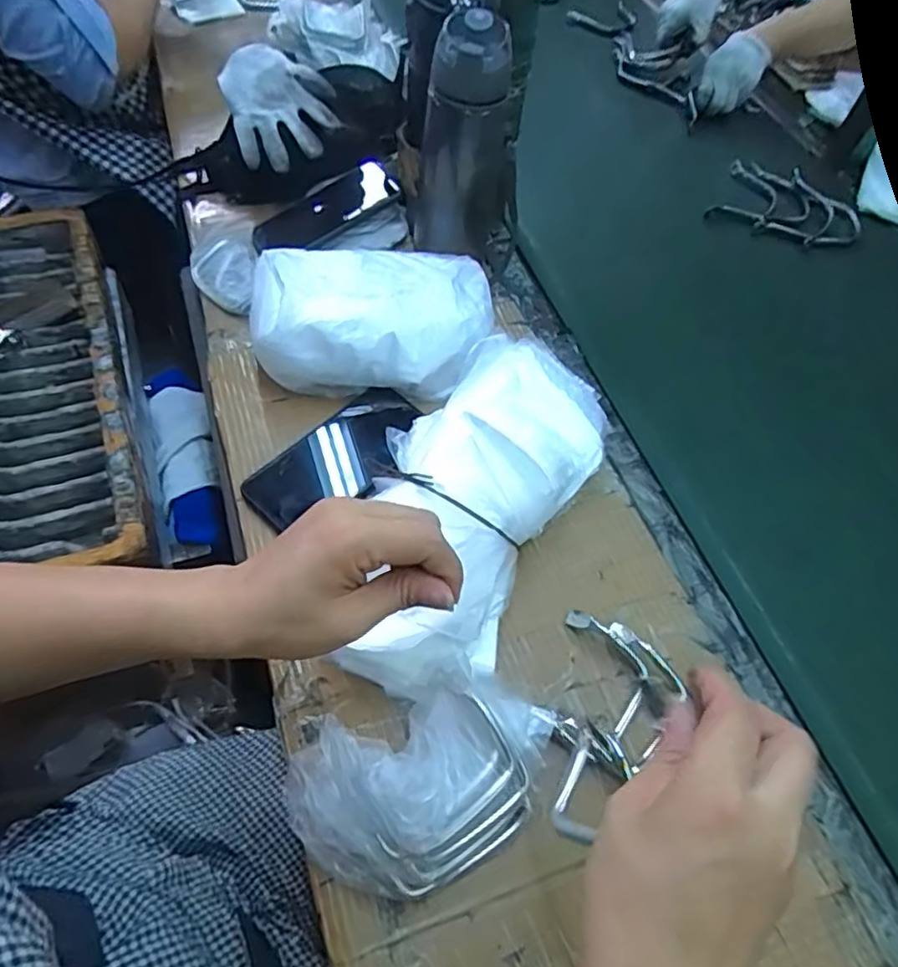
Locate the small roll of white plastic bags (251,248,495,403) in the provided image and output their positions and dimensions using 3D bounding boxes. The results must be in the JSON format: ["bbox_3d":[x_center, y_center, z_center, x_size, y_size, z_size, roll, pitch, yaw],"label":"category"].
[{"bbox_3d":[-0.067,-0.152,0.587,0.208,0.085,0.123,-2,58,-7],"label":"small roll of white plastic bags"}]

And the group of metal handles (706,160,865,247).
[{"bbox_3d":[0.433,-0.352,0.801,0.174,0.014,0.135,27,59,11],"label":"group of metal handles"}]

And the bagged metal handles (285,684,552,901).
[{"bbox_3d":[-0.013,0.186,0.388,0.157,0.071,0.102,-13,60,-14],"label":"bagged metal handles"}]

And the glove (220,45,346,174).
[{"bbox_3d":[-0.193,-0.428,0.710,0.111,0.059,0.157,-19,62,-17],"label":"glove"}]

